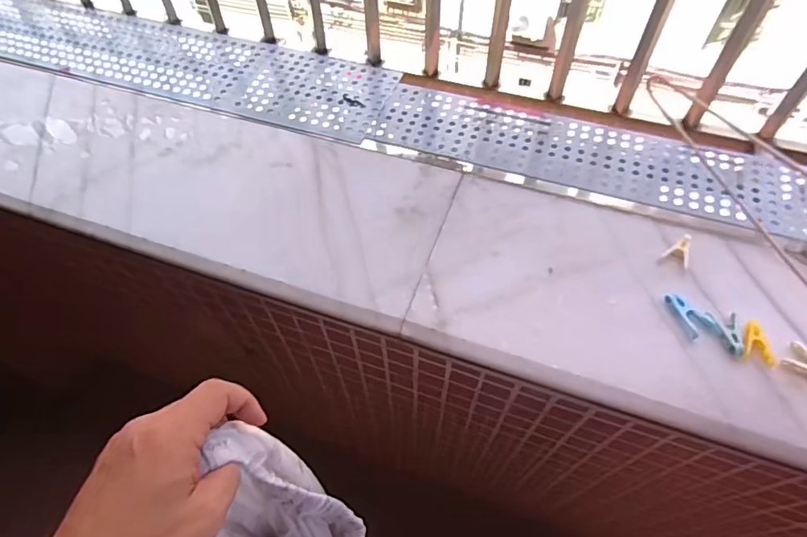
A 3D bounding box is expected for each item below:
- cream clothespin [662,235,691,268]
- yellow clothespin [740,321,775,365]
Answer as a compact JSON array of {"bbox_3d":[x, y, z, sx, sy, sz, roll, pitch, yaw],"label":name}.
[{"bbox_3d":[0.358,-0.023,0.625,0.031,0.015,0.051,32,61,21],"label":"cream clothespin"},{"bbox_3d":[0.405,0.085,0.554,0.036,0.010,0.054,17,56,13],"label":"yellow clothespin"}]

